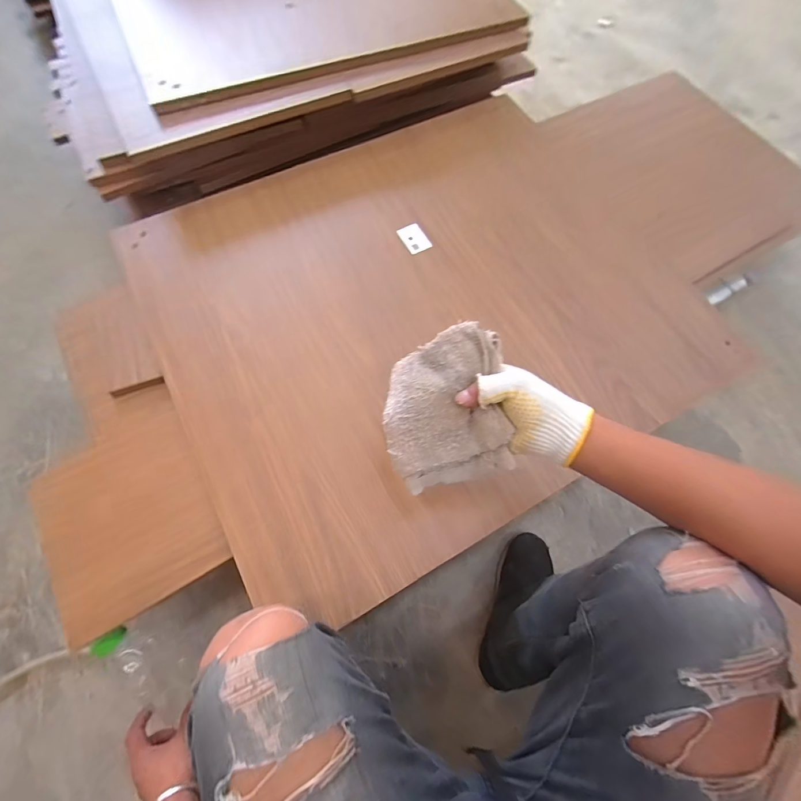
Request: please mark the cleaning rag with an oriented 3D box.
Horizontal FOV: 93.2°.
[{"bbox_3d":[0.048,0.010,0.407,0.125,0.100,0.144,-7,71,-4],"label":"cleaning rag"}]

